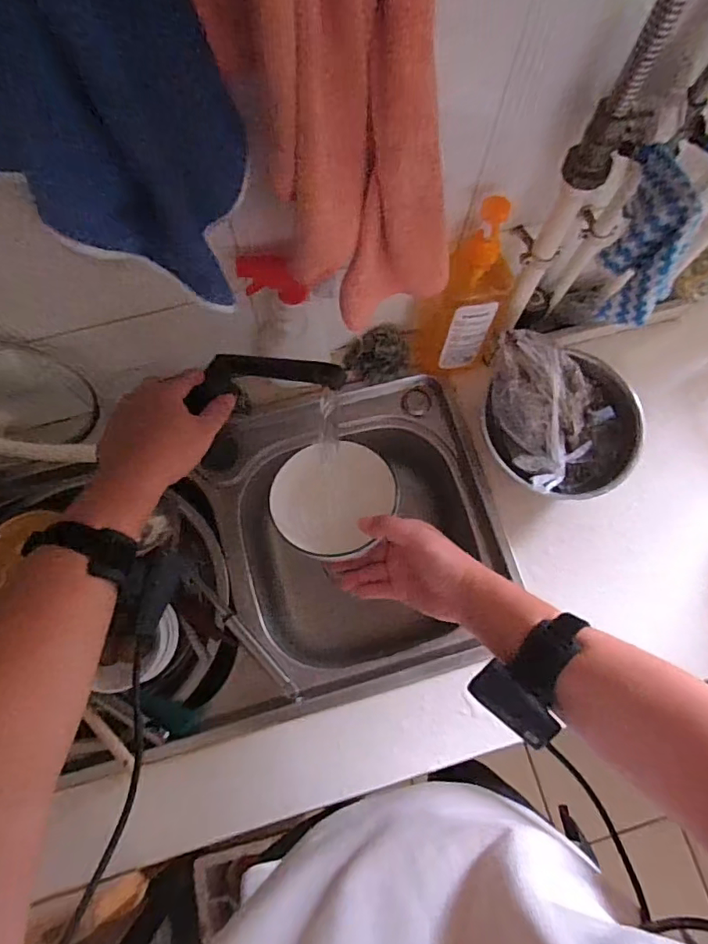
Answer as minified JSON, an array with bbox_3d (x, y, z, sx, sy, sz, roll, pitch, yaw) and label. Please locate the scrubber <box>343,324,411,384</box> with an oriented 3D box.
[{"bbox_3d":[0.034,-0.164,0.749,0.095,0.056,0.066,-3,74,-2],"label":"scrubber"}]

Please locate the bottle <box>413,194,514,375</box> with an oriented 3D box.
[{"bbox_3d":[0.137,-0.207,0.642,0.116,0.246,0.074,-5,74,-2],"label":"bottle"}]

